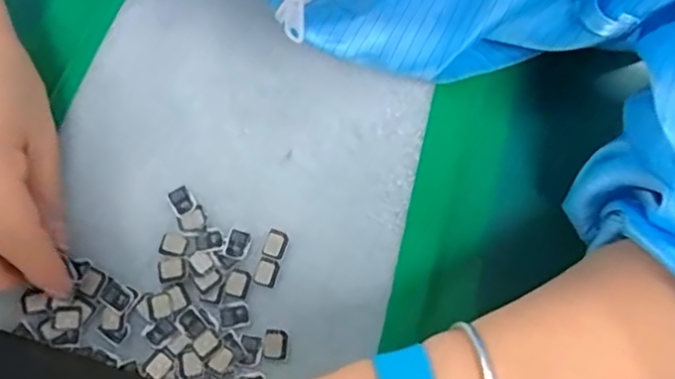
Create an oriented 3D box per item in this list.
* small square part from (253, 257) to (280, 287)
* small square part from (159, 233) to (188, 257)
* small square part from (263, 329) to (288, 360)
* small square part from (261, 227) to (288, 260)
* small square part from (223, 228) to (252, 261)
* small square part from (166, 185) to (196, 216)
[{"bbox_3d":[-0.036,0.042,0.304,0.011,0.004,0.014,17,77,5],"label":"small square part"},{"bbox_3d":[-0.084,0.028,0.306,0.013,0.004,0.011,10,77,3],"label":"small square part"},{"bbox_3d":[-0.031,0.077,0.294,0.012,0.004,0.014,2,76,1],"label":"small square part"},{"bbox_3d":[-0.032,0.028,0.308,0.012,0.004,0.015,18,77,5],"label":"small square part"},{"bbox_3d":[-0.052,0.028,0.308,0.012,0.004,0.015,16,77,5],"label":"small square part"},{"bbox_3d":[-0.082,0.005,0.311,0.012,0.004,0.015,-32,78,-6],"label":"small square part"}]

